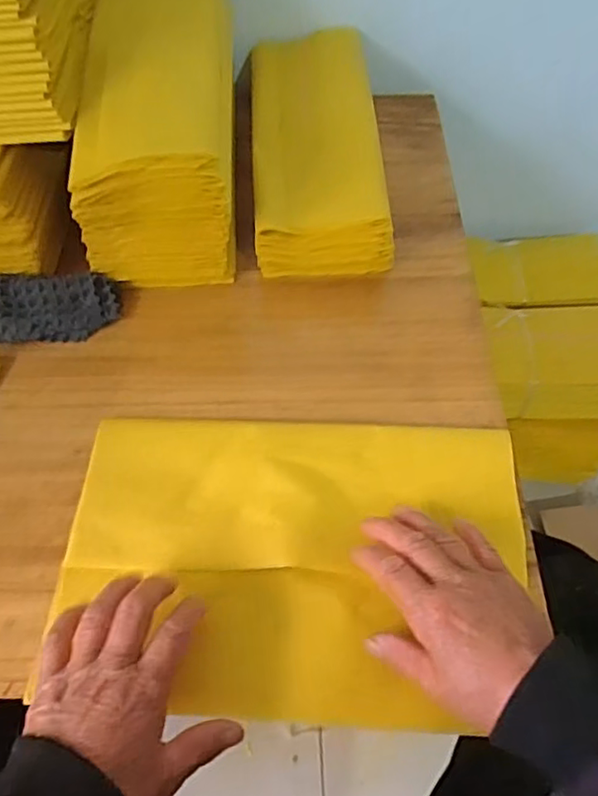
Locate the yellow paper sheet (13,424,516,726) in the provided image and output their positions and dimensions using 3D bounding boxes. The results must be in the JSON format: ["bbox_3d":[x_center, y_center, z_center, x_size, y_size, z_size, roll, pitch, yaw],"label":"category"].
[{"bbox_3d":[-0.005,0.106,0.414,0.309,0.011,0.204,3,61,3],"label":"yellow paper sheet"}]

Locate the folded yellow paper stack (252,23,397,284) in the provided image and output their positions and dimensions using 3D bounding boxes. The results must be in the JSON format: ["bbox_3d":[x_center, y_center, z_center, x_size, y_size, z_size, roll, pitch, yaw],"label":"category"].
[{"bbox_3d":[0.016,-0.262,0.624,0.128,0.075,0.318,-3,57,-2],"label":"folded yellow paper stack"}]

